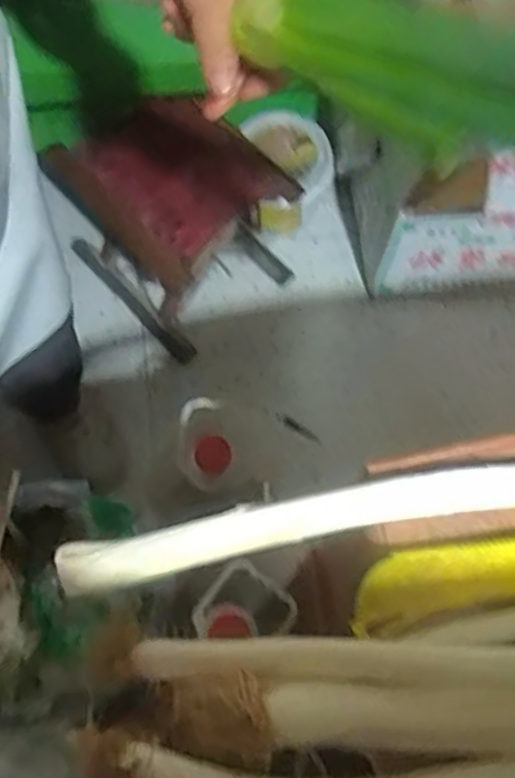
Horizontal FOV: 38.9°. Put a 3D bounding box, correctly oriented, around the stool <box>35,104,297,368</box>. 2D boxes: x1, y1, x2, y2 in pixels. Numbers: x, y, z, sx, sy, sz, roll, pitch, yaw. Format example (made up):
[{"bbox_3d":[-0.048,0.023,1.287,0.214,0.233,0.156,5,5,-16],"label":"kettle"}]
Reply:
[{"bbox_3d":[-0.121,-0.254,1.132,0.246,0.271,0.280,-40,75,-16],"label":"stool"}]

